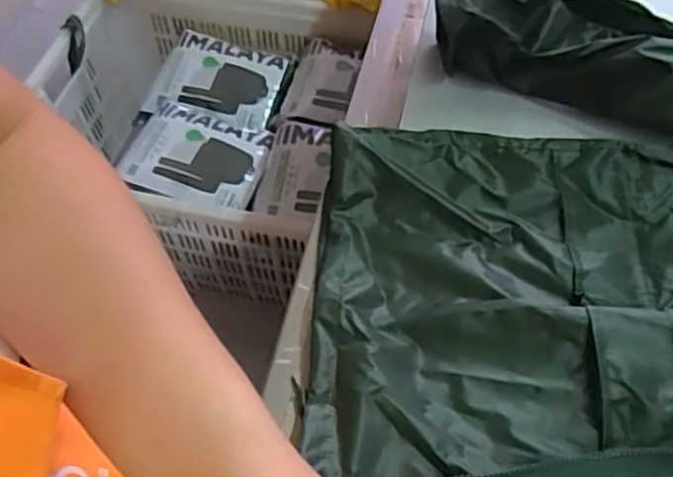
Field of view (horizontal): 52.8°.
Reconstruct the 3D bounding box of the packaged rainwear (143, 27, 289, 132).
[{"bbox_3d":[-0.244,-0.325,1.403,0.266,0.050,0.201,15,56,12],"label":"packaged rainwear"}]

